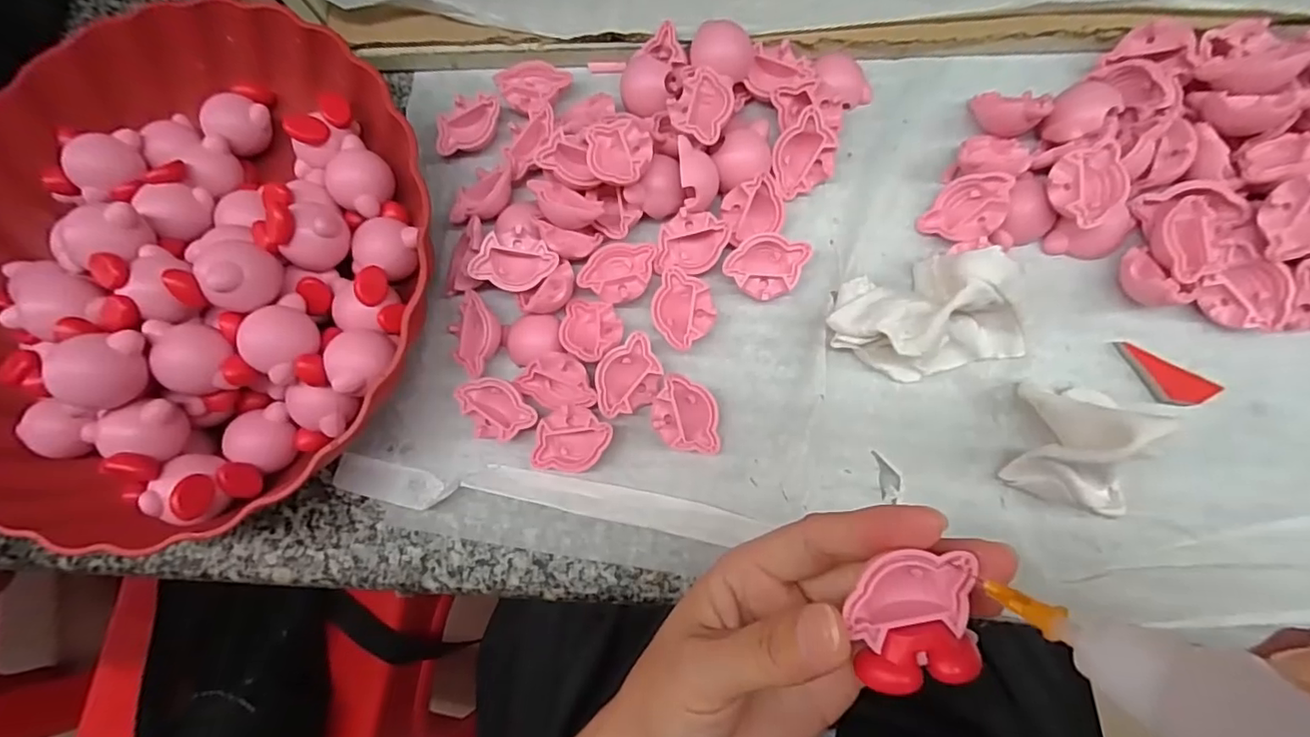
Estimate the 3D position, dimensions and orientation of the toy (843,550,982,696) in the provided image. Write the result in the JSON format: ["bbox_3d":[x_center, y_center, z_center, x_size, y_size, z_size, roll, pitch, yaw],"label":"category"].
[{"bbox_3d":[0.067,0.065,0.150,0.031,0.009,0.033,-2,83,5],"label":"toy"}]

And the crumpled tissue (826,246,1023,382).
[{"bbox_3d":[0.113,-0.023,0.232,0.080,0.038,0.047,-14,79,4],"label":"crumpled tissue"}]

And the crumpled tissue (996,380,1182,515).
[{"bbox_3d":[0.163,0.028,0.212,0.043,0.050,0.049,10,82,8],"label":"crumpled tissue"}]

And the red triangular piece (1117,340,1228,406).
[{"bbox_3d":[0.207,0.004,0.234,0.038,0.007,0.016,33,87,8],"label":"red triangular piece"}]

